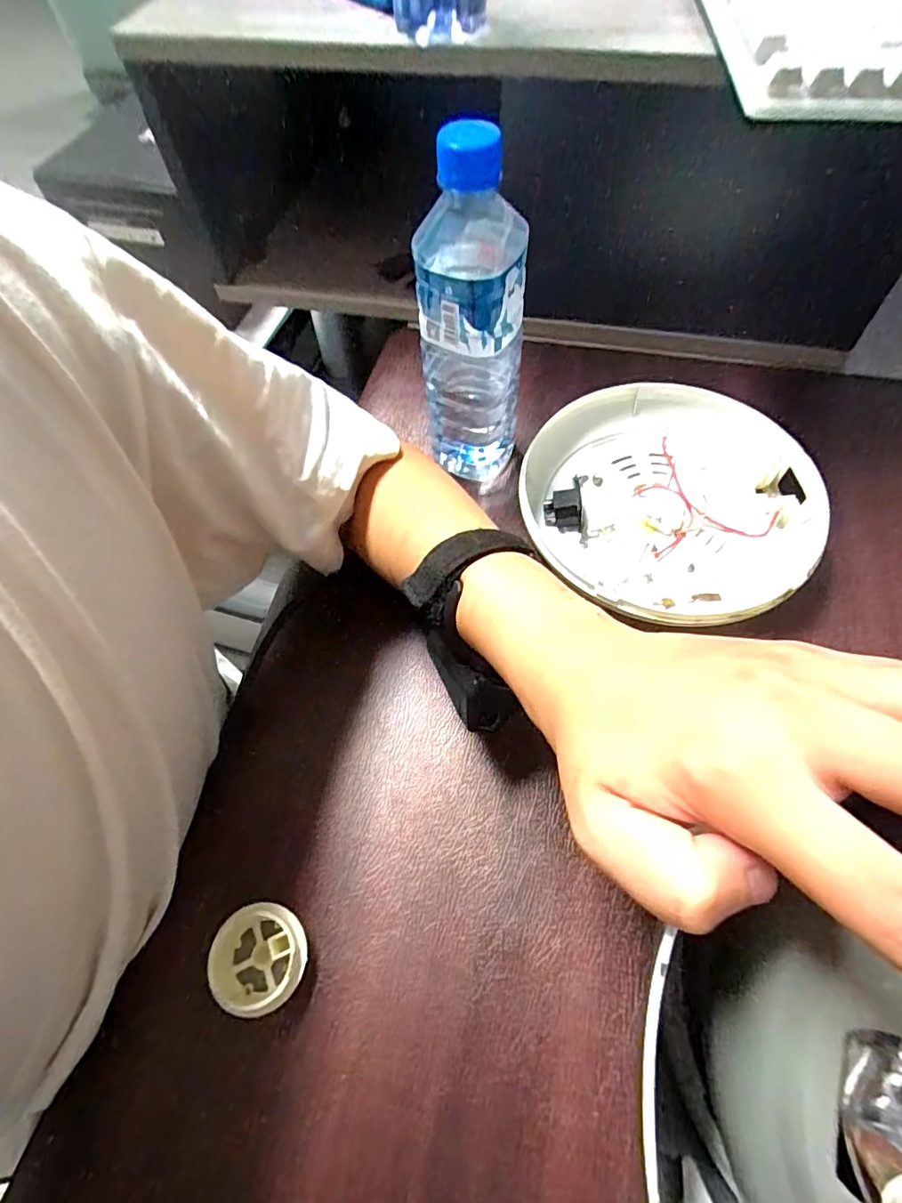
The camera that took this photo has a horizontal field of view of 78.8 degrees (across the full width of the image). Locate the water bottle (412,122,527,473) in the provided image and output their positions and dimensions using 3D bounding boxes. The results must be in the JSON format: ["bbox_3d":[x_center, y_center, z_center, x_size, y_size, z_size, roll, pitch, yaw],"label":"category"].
[{"bbox_3d":[0.013,-0.174,0.358,0.067,0.208,0.066,-1,61,3],"label":"water bottle"}]

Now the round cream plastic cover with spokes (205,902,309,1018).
[{"bbox_3d":[-0.097,0.183,0.282,0.046,0.025,0.046,-1,61,2],"label":"round cream plastic cover with spokes"}]

